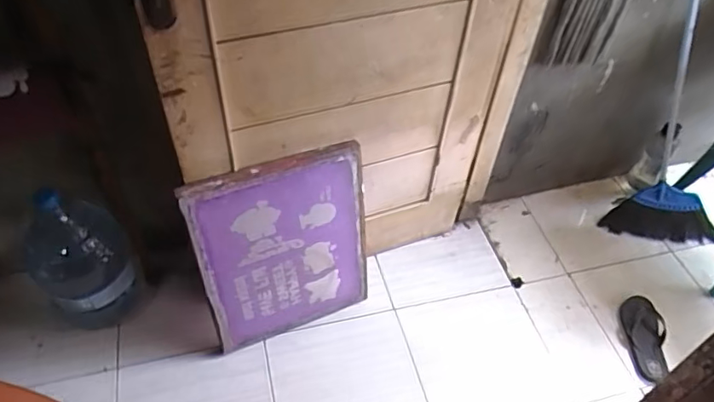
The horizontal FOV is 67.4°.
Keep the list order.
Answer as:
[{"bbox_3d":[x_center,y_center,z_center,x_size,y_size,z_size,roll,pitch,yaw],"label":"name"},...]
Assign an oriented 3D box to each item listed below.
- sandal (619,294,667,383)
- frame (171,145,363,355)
[{"bbox_3d":[0.888,0.415,1.643,0.120,0.044,0.288,7,47,1],"label":"sandal"},{"bbox_3d":[-0.186,0.144,1.437,0.449,0.575,0.035,-17,41,-18],"label":"frame"}]

